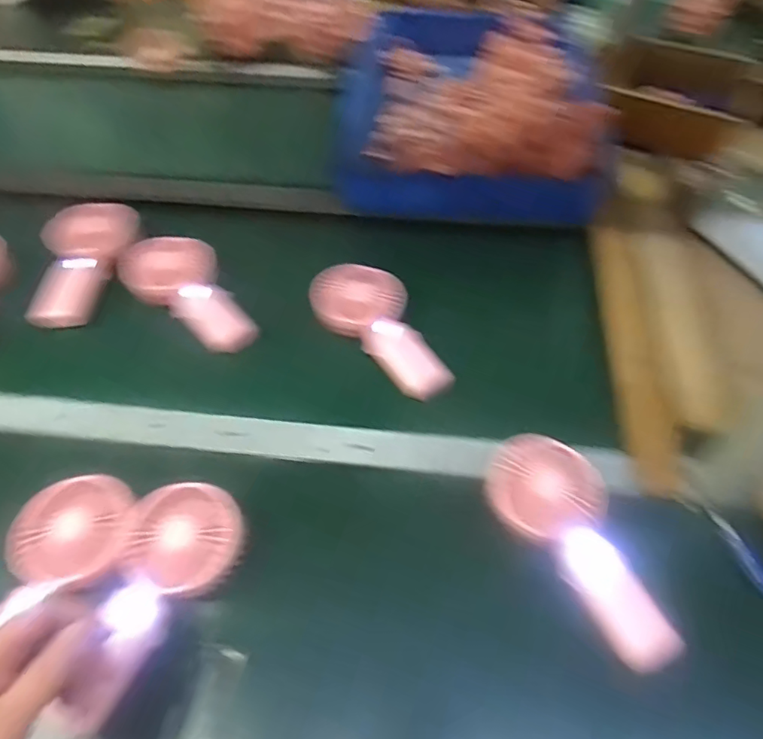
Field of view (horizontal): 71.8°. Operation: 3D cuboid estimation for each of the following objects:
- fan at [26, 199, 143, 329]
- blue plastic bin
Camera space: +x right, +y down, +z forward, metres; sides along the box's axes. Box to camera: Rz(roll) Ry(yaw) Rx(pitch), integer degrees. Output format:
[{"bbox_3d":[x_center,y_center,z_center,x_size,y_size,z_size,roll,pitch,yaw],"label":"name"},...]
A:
[{"bbox_3d":[-0.376,-0.132,0.662,0.102,0.044,0.184,9,67,8],"label":"fan"},{"bbox_3d":[0.152,-0.445,0.877,0.386,0.108,0.520,7,53,7],"label":"blue plastic bin"}]

